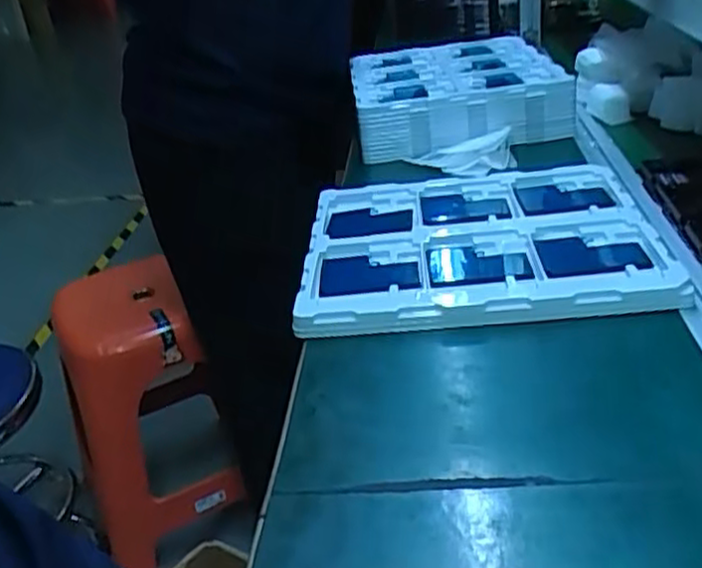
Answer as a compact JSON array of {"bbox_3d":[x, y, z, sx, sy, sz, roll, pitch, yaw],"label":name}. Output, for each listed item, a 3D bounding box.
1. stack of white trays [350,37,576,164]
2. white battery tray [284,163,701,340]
[{"bbox_3d":[0.156,-0.292,1.097,0.292,0.082,0.364,-6,27,-1],"label":"stack of white trays"},{"bbox_3d":[0.118,-0.044,0.715,0.320,0.035,0.289,-3,28,6],"label":"white battery tray"}]

